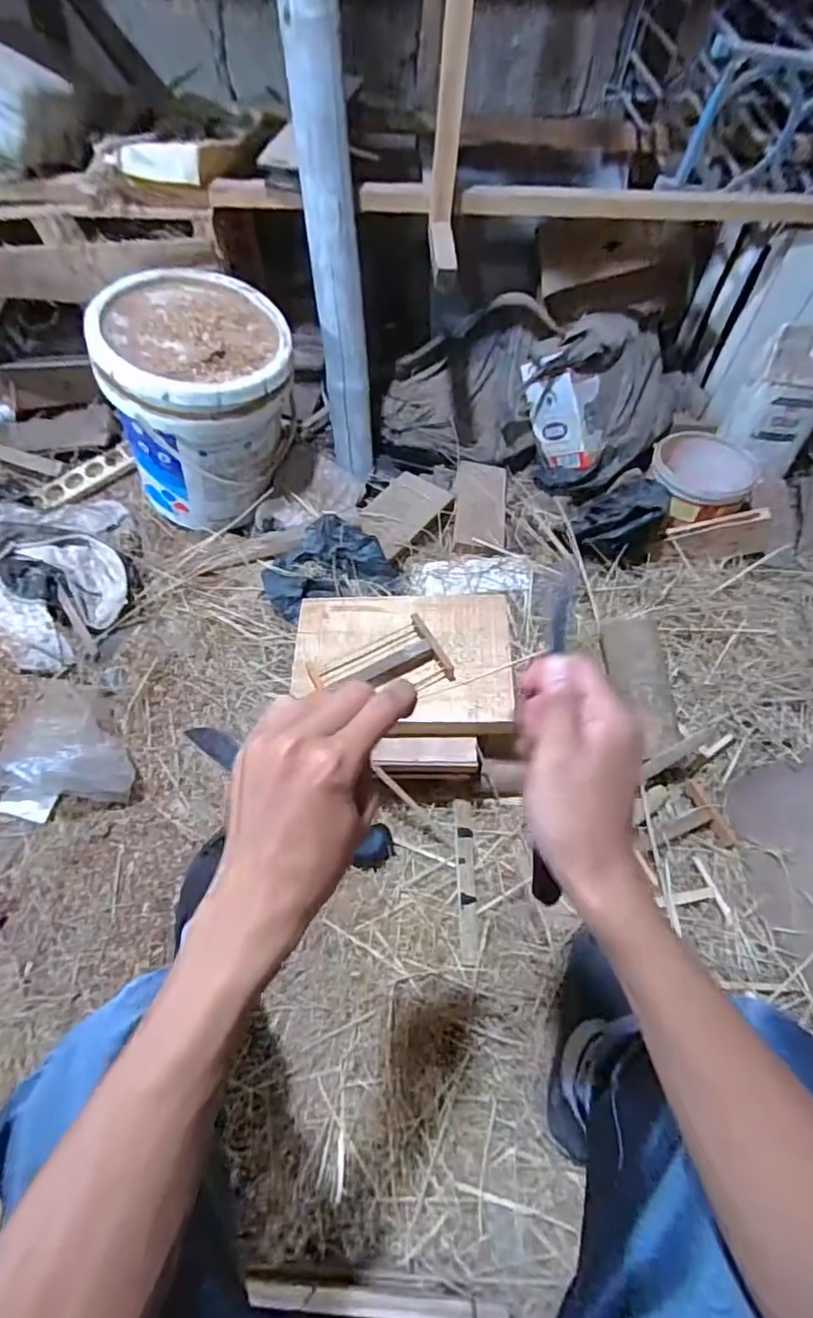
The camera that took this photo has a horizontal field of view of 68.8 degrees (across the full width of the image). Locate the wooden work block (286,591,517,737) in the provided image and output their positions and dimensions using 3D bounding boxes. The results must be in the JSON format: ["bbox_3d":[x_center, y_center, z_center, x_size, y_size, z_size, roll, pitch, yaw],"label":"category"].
[{"bbox_3d":[-0.005,0.000,0.800,0.290,0.031,0.208,2,56,-1],"label":"wooden work block"}]

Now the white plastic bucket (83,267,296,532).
[{"bbox_3d":[-0.344,-0.435,1.052,0.294,0.334,0.279,-7,57,-7],"label":"white plastic bucket"}]

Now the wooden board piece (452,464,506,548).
[{"bbox_3d":[0.151,-0.313,1.205,0.101,0.016,0.189,2,73,4],"label":"wooden board piece"}]

